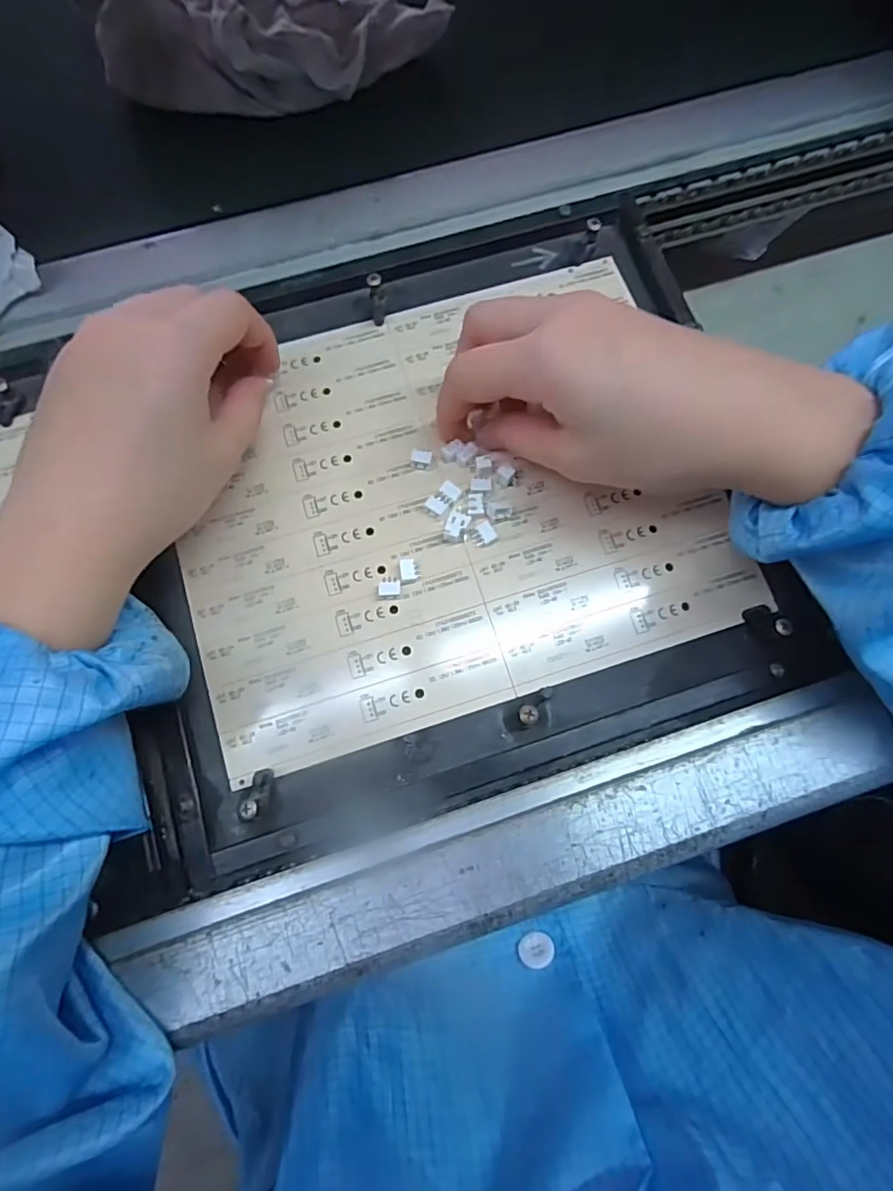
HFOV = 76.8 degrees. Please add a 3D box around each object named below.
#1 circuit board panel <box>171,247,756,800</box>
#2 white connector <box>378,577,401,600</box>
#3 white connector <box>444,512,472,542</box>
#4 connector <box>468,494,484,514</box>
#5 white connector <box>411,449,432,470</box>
[{"bbox_3d":[-0.002,-0.049,0.273,0.251,0.007,0.204,-17,78,-5],"label":"circuit board panel"},{"bbox_3d":[-0.026,-0.003,0.261,0.010,0.006,0.010,1,78,2],"label":"white connector"},{"bbox_3d":[0.005,-0.032,0.265,0.010,0.006,0.015,14,78,5],"label":"white connector"},{"bbox_3d":[0.014,-0.044,0.268,0.007,0.004,0.010,-2,78,1],"label":"connector"},{"bbox_3d":[-0.012,-0.067,0.275,0.010,0.005,0.009,4,78,3],"label":"white connector"}]

